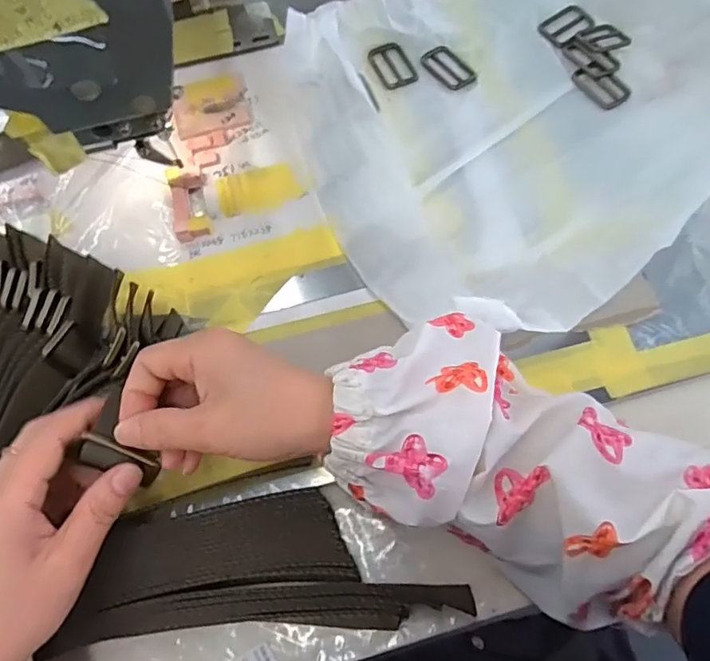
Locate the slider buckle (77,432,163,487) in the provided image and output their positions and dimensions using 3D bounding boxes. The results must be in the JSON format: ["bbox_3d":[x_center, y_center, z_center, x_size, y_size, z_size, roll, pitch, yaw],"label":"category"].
[{"bbox_3d":[-0.118,0.066,0.272,0.039,0.012,0.015,27,71,-20],"label":"slider buckle"}]

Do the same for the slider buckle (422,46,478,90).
[{"bbox_3d":[0.075,-0.211,0.432,0.029,0.004,0.046,-40,74,-11],"label":"slider buckle"}]

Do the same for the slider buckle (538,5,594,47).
[{"bbox_3d":[0.176,-0.254,0.447,0.048,0.004,0.031,-38,74,-11],"label":"slider buckle"}]

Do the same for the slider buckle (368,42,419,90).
[{"bbox_3d":[0.030,-0.214,0.436,0.030,0.004,0.044,-23,71,-6],"label":"slider buckle"}]

